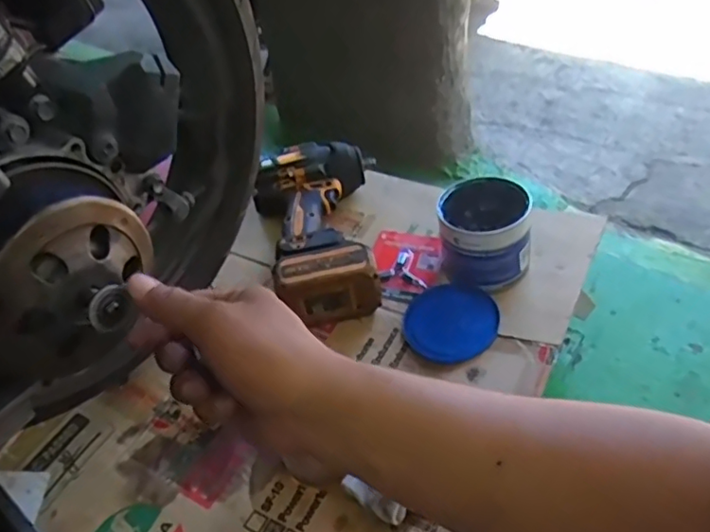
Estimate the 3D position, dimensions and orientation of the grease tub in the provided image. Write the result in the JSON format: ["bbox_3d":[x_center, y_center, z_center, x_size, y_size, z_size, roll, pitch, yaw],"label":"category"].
[{"bbox_3d":[0.149,-0.036,0.695,0.100,0.094,0.100,-3,46,4],"label":"grease tub"}]

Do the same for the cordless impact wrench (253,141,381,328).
[{"bbox_3d":[-0.042,-0.054,0.751,0.142,0.069,0.258,-11,47,-4],"label":"cordless impact wrench"}]

